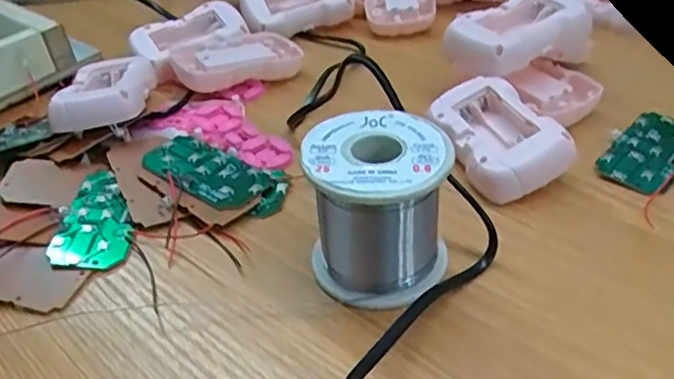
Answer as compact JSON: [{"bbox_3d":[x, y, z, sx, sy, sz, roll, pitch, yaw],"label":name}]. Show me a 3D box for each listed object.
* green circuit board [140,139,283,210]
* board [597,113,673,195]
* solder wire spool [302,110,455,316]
[{"bbox_3d":[-0.073,-0.010,0.350,0.075,0.008,0.041,16,43,24],"label":"green circuit board"},{"bbox_3d":[0.174,-0.022,0.346,0.038,0.005,0.072,27,49,34],"label":"board"},{"bbox_3d":[0.018,0.008,0.276,0.059,0.063,0.059,-3,39,2],"label":"solder wire spool"}]

